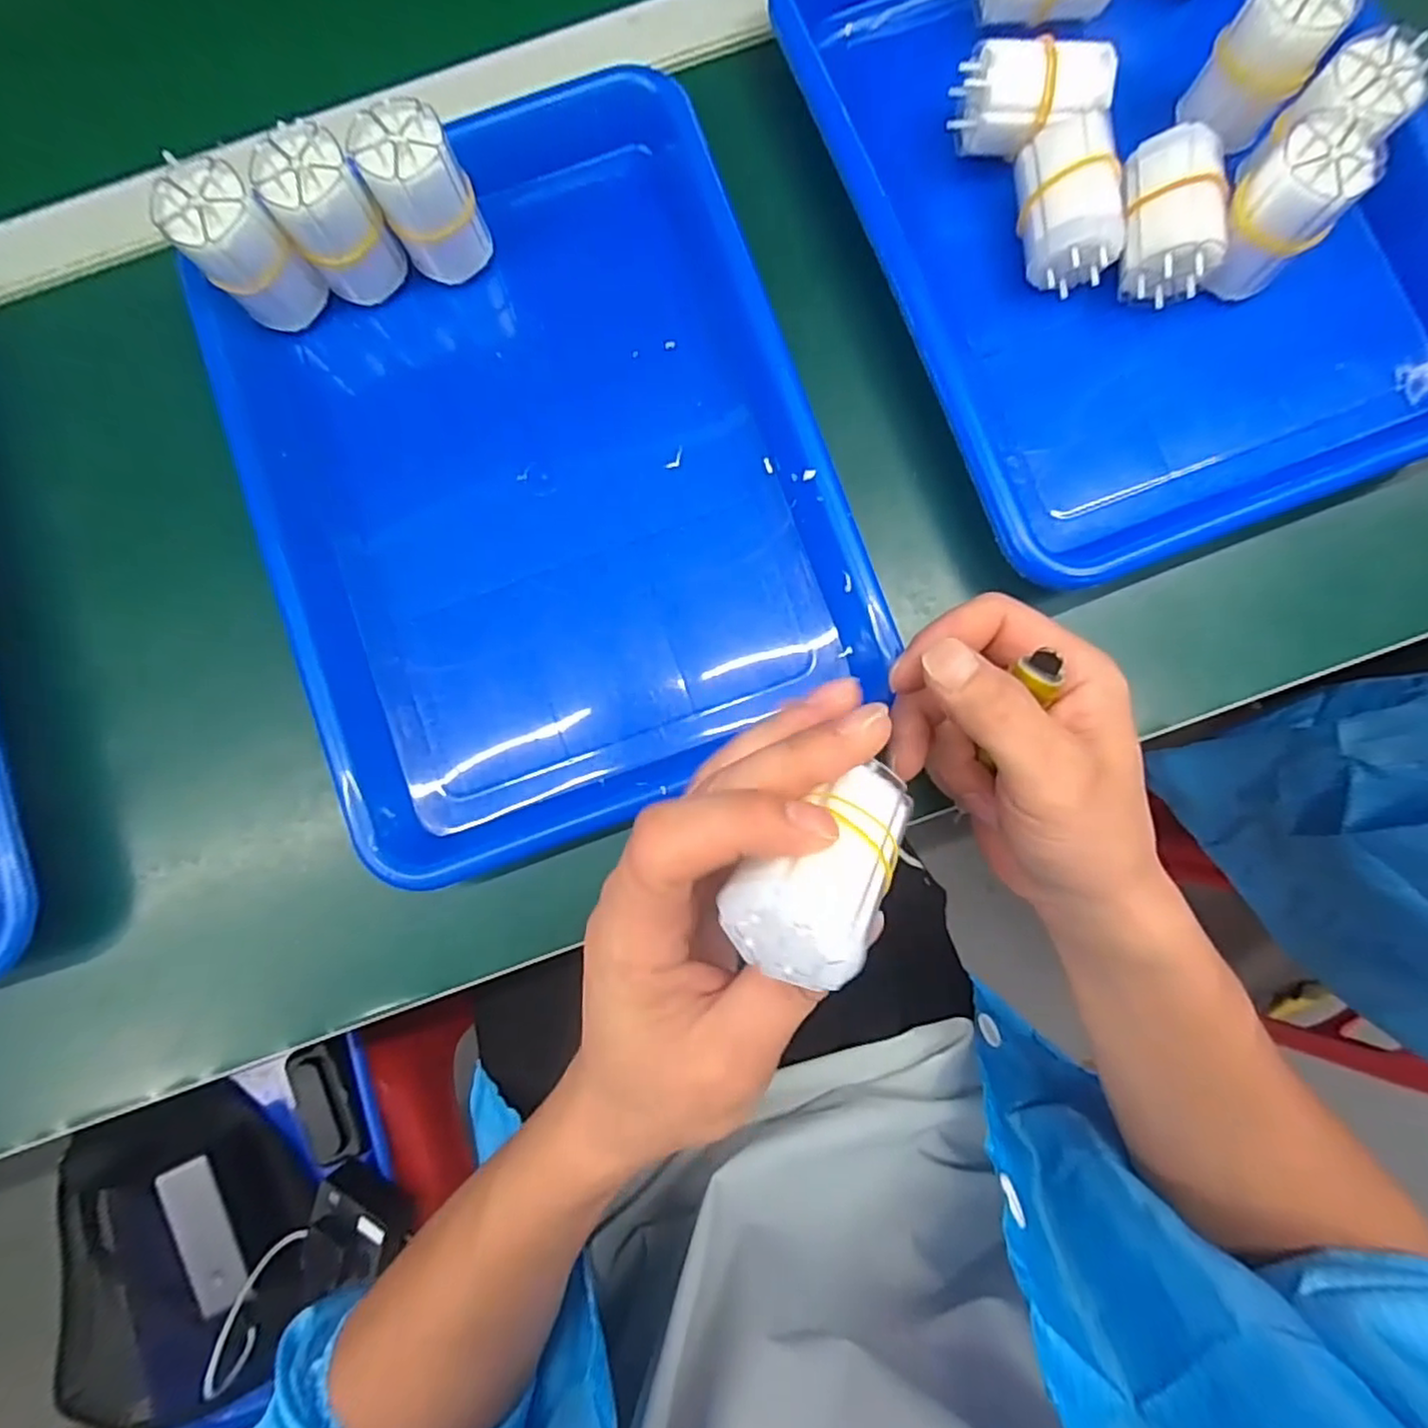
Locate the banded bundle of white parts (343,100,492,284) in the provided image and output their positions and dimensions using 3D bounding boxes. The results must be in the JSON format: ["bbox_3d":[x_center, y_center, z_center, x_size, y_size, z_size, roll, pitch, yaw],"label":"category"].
[{"bbox_3d":[-0.128,-0.229,0.305,0.038,0.064,0.035,0,86,3],"label":"banded bundle of white parts"}]

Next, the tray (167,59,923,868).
[{"bbox_3d":[-0.081,-0.114,0.313,0.248,0.032,0.334,-20,83,0],"label":"tray"}]

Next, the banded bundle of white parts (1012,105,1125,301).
[{"bbox_3d":[0.158,-0.225,0.306,0.037,0.044,0.061,-8,85,2],"label":"banded bundle of white parts"}]

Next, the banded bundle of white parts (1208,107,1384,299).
[{"bbox_3d":[0.241,-0.214,0.287,0.038,0.052,0.039,35,88,5],"label":"banded bundle of white parts"}]

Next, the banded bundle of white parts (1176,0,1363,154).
[{"bbox_3d":[0.239,-0.286,0.293,0.040,0.056,0.032,34,88,5],"label":"banded bundle of white parts"}]

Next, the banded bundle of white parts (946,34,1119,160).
[{"bbox_3d":[0.140,-0.272,0.302,0.063,0.035,0.034,-2,86,3],"label":"banded bundle of white parts"}]

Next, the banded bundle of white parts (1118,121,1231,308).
[{"bbox_3d":[0.201,-0.219,0.306,0.036,0.044,0.062,-2,86,3],"label":"banded bundle of white parts"}]

